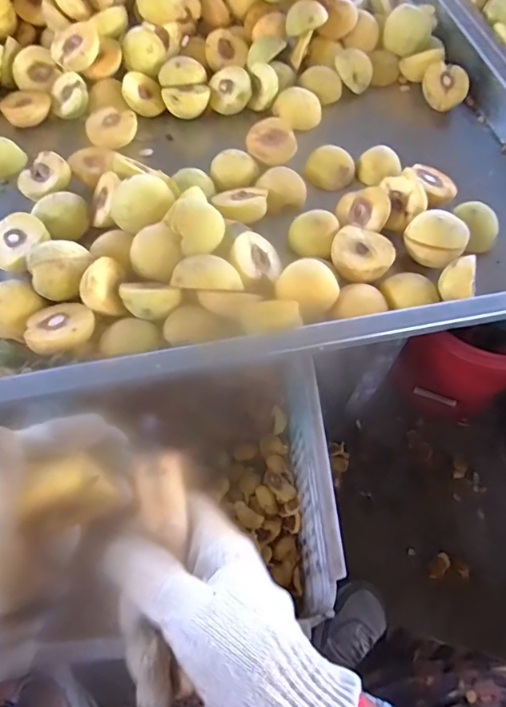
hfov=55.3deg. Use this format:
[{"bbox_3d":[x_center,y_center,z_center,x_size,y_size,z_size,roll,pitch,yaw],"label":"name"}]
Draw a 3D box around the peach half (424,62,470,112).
[{"bbox_3d":[0.267,-0.370,0.677,0.059,0.033,0.061,11,93,4],"label":"peach half"}]

